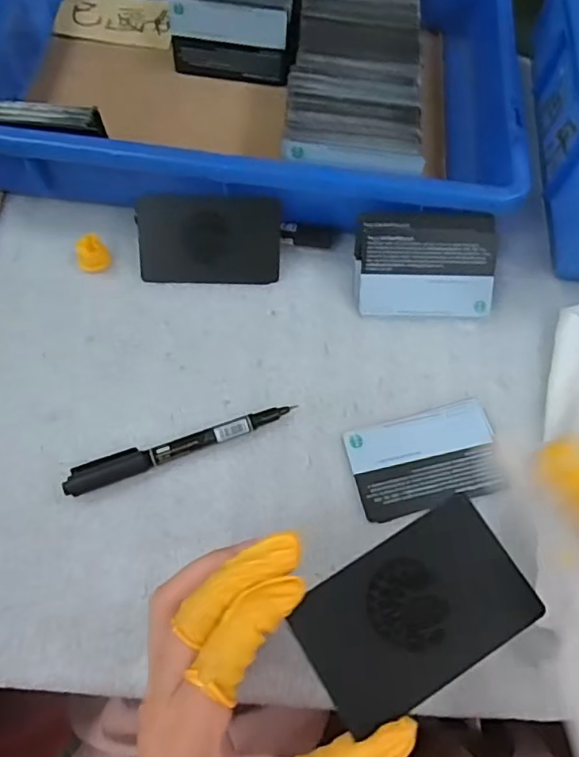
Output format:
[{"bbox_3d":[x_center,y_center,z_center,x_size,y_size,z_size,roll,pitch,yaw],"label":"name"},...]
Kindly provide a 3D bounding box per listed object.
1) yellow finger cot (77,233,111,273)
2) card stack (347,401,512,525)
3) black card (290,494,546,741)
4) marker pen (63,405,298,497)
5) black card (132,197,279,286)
[{"bbox_3d":[-0.131,-0.081,0.380,0.020,0.019,0.019,1,65,-2],"label":"yellow finger cot"},{"bbox_3d":[0.079,0.046,0.329,0.086,0.005,0.055,-12,66,-7],"label":"card stack"},{"bbox_3d":[0.048,0.088,0.216,0.083,0.004,0.053,-31,76,-7],"label":"black card"},{"bbox_3d":[-0.060,0.035,0.322,0.129,0.014,0.016,-20,67,-11],"label":"marker pen"},{"bbox_3d":[-0.051,-0.088,0.366,0.089,0.004,0.054,0,110,-1],"label":"black card"}]

